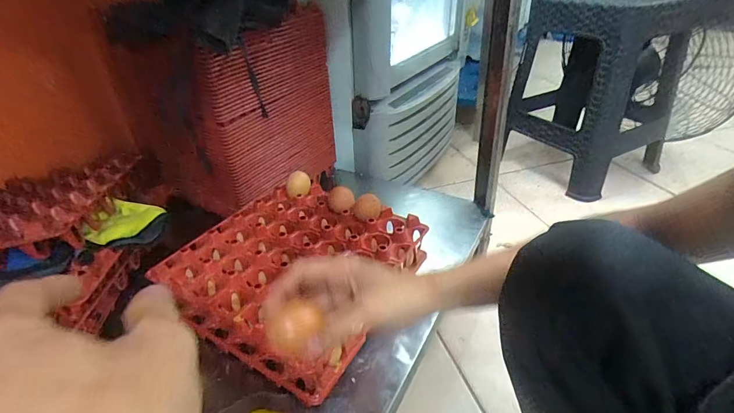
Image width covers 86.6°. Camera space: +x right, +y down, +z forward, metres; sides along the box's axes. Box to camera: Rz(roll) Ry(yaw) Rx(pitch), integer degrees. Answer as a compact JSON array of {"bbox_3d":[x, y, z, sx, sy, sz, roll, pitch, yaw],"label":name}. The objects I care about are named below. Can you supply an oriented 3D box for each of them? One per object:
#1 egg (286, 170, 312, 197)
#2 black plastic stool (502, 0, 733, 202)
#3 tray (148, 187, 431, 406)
[{"bbox_3d":[-0.118,-0.040,0.665,0.042,0.041,0.041,-9,35,-10],"label":"egg"},{"bbox_3d":[0.644,-0.338,1.104,0.382,0.454,0.362,-15,36,-18],"label":"black plastic stool"},{"bbox_3d":[-0.099,0.080,0.564,0.276,0.071,0.282,18,39,27],"label":"tray"}]

